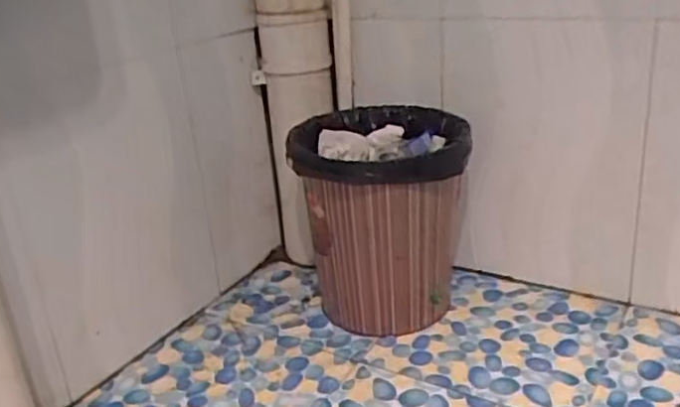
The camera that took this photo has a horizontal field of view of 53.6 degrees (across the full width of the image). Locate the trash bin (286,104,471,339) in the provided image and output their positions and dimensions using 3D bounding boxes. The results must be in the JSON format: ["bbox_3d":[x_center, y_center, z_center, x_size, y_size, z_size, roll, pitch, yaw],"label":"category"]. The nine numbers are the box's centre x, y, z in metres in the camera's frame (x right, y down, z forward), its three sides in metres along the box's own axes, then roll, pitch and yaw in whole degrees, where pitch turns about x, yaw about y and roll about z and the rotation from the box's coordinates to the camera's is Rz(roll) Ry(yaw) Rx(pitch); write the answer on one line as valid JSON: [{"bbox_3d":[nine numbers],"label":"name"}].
[{"bbox_3d":[0.067,0.031,1.017,0.245,0.284,0.244,-3,23,5],"label":"trash bin"}]

